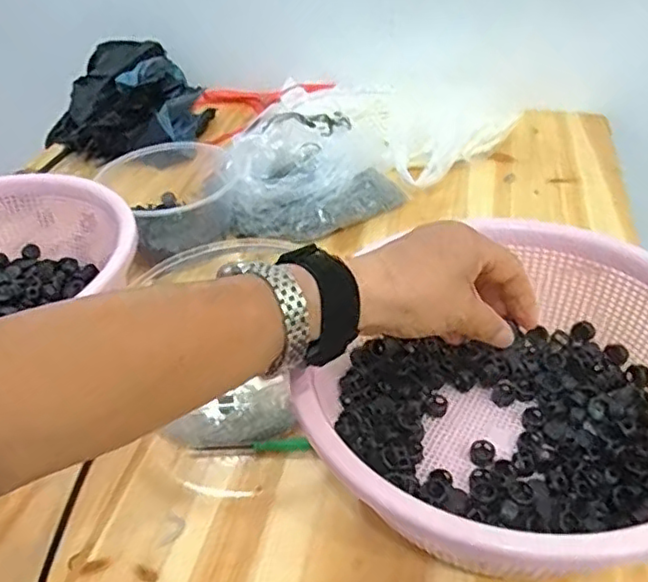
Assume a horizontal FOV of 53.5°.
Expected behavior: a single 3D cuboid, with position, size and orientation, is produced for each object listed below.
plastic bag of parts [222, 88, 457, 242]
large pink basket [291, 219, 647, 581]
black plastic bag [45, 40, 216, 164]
[{"bbox_3d":[0.009,-0.152,0.741,0.264,0.072,0.171,-26,42,-24],"label":"plastic bag of parts"},{"bbox_3d":[0.134,0.067,0.423,0.270,0.109,0.260,-19,40,-18],"label":"large pink basket"},{"bbox_3d":[-0.265,-0.267,0.893,0.183,0.101,0.183,1,38,8],"label":"black plastic bag"}]

